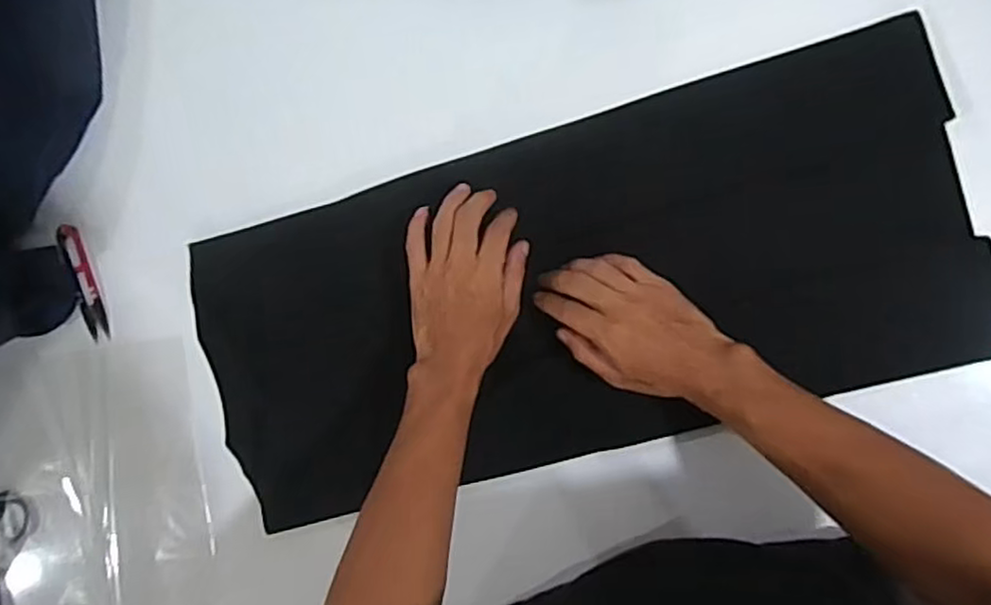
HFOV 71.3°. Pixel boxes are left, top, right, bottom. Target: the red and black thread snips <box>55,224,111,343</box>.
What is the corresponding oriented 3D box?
[{"bbox_3d":[-0.415,-0.019,0.695,0.026,0.011,0.119,-15,90,8],"label":"red and black thread snips"}]

